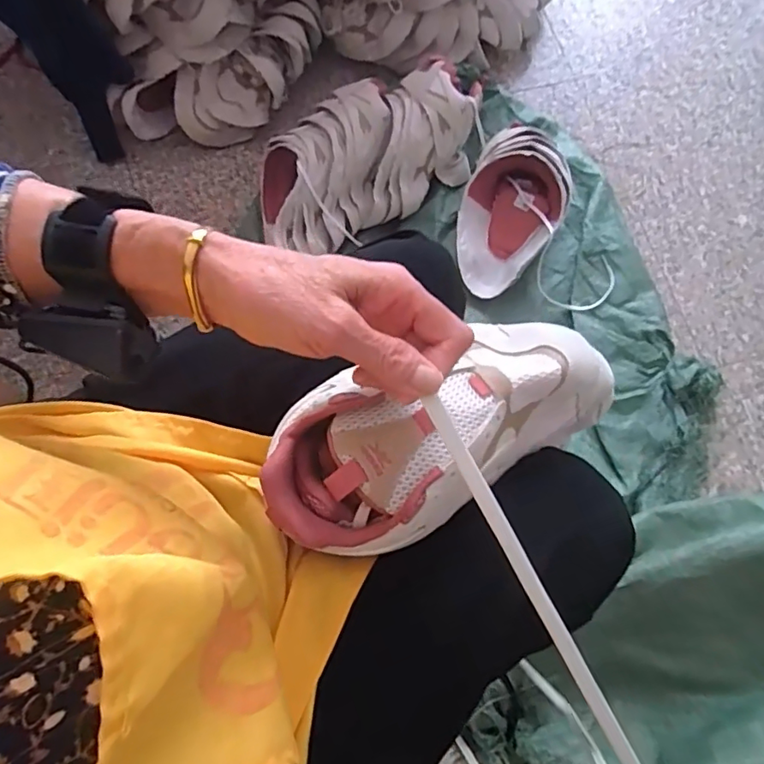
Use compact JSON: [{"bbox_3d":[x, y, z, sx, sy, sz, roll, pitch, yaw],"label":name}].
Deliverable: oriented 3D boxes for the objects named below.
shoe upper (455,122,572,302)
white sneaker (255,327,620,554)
[{"bbox_3d":[0.210,-0.284,0.885,0.161,0.101,0.278,24,75,7],"label":"shoe upper"},{"bbox_3d":[0.044,0.031,0.381,0.254,0.091,0.118,-22,75,-14],"label":"white sneaker"}]

